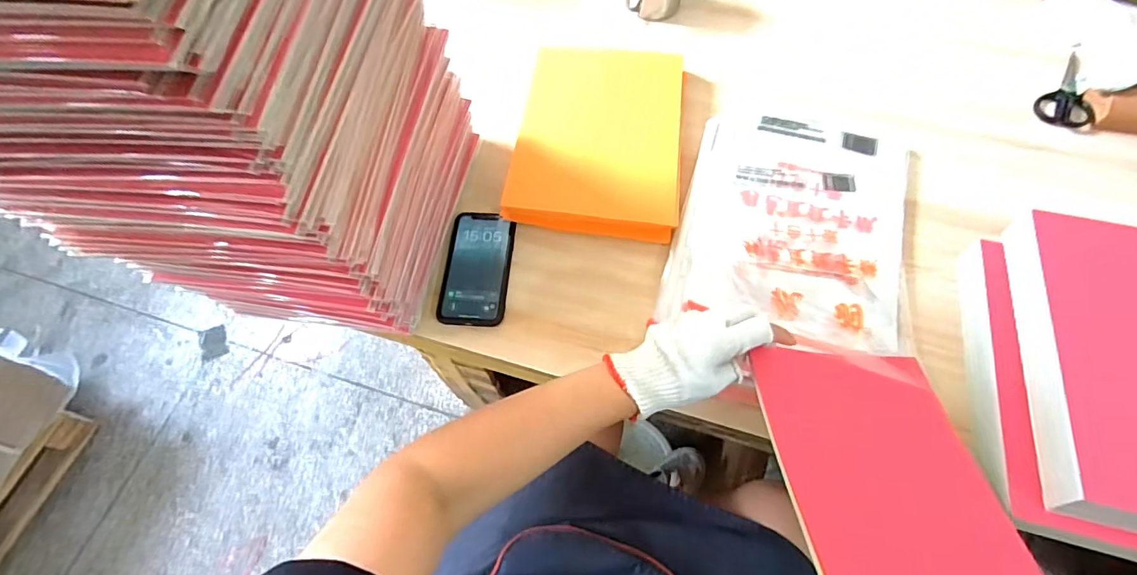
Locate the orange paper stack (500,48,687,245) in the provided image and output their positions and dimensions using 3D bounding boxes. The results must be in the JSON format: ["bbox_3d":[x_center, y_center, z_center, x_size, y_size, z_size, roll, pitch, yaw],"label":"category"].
[{"bbox_3d":[0.044,-0.207,0.676,0.213,0.037,0.286,7,64,5],"label":"orange paper stack"}]

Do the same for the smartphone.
[{"bbox_3d":[-0.109,-0.028,0.600,0.077,0.010,0.149,3,64,3],"label":"smartphone"}]

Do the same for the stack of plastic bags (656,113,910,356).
[{"bbox_3d":[0.279,-0.090,0.613,0.259,0.034,0.319,16,65,9],"label":"stack of plastic bags"}]

